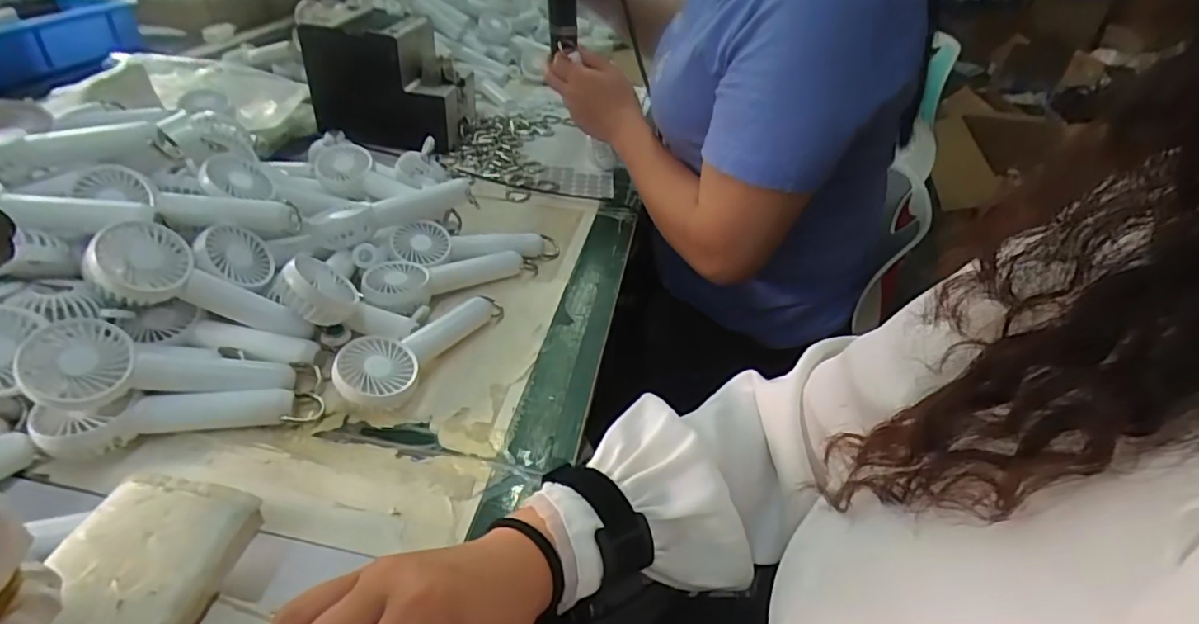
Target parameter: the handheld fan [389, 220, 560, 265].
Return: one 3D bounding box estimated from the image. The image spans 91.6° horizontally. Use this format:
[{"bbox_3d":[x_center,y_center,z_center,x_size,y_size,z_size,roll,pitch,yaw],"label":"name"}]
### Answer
[{"bbox_3d":[-0.121,-0.068,0.585,0.165,0.037,0.055,-11,41,-21],"label":"handheld fan"}]

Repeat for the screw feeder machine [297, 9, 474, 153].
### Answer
[{"bbox_3d":[-0.274,-0.308,0.776,0.185,0.152,0.101,5,38,-2],"label":"screw feeder machine"}]

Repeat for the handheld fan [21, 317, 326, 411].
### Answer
[{"bbox_3d":[-0.282,0.041,0.397,0.165,0.031,0.048,10,32,-31],"label":"handheld fan"}]

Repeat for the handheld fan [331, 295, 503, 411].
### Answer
[{"bbox_3d":[-0.141,0.022,0.467,0.047,0.039,0.162,20,40,17],"label":"handheld fan"}]

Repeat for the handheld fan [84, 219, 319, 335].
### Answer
[{"bbox_3d":[-0.295,-0.016,0.439,0.145,0.030,0.056,32,25,-33],"label":"handheld fan"}]

